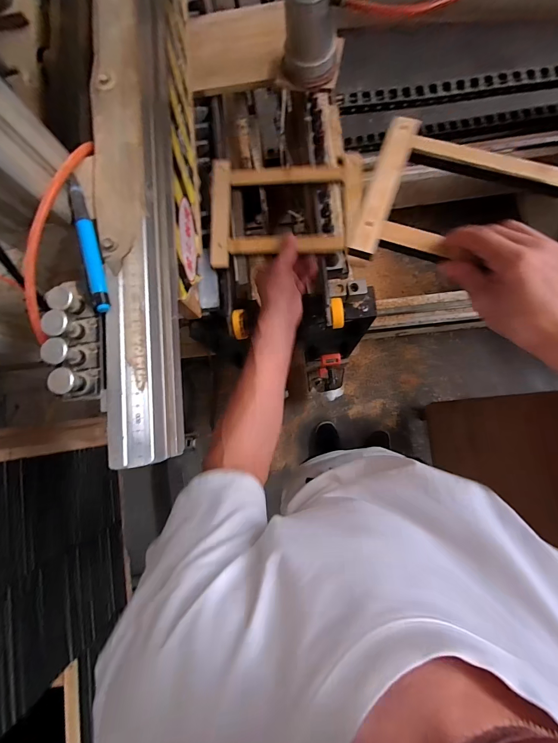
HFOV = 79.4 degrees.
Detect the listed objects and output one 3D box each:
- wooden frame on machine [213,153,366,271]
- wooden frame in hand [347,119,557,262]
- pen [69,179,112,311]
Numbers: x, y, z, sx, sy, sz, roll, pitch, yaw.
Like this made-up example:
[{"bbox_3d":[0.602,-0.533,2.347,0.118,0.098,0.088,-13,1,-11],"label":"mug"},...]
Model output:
[{"bbox_3d":[0.012,-0.258,0.539,0.239,0.017,0.176,-1,83,5],"label":"wooden frame on machine"},{"bbox_3d":[0.218,-0.177,0.363,0.243,0.025,0.181,19,85,7],"label":"wooden frame in hand"},{"bbox_3d":[-0.158,-0.107,0.278,0.013,0.010,0.121,-19,82,2],"label":"pen"}]

